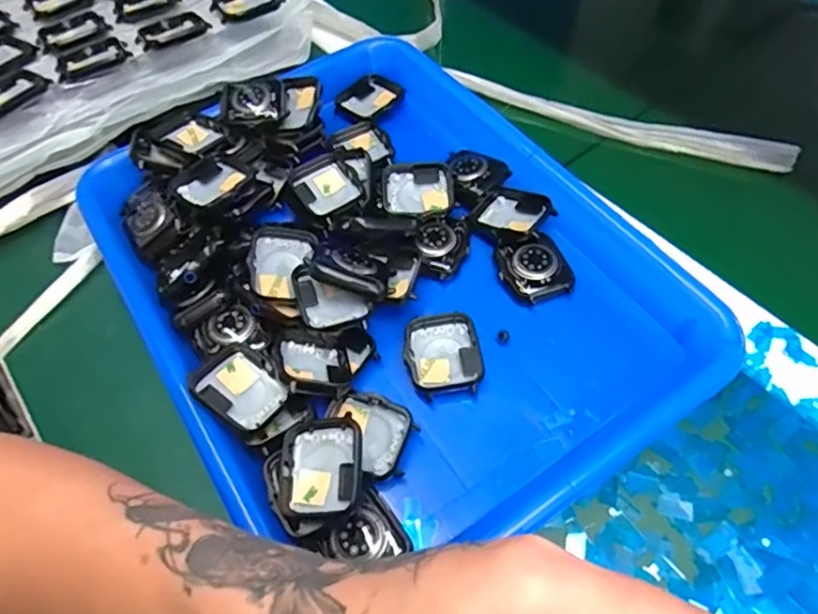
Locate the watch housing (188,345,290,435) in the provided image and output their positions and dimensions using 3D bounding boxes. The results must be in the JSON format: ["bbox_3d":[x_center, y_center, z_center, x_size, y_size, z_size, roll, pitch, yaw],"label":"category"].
[{"bbox_3d":[-0.080,0.039,0.285,0.041,0.010,0.036,34,66,23],"label":"watch housing"}]

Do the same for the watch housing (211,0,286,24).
[{"bbox_3d":[-0.119,-0.223,0.432,0.046,0.009,0.035,-32,61,-14],"label":"watch housing"}]

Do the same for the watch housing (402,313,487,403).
[{"bbox_3d":[0.018,0.025,0.310,0.038,0.010,0.045,-9,58,-1],"label":"watch housing"}]

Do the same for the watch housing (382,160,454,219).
[{"bbox_3d":[0.005,-0.072,0.357,0.043,0.008,0.038,-5,58,2],"label":"watch housing"}]

